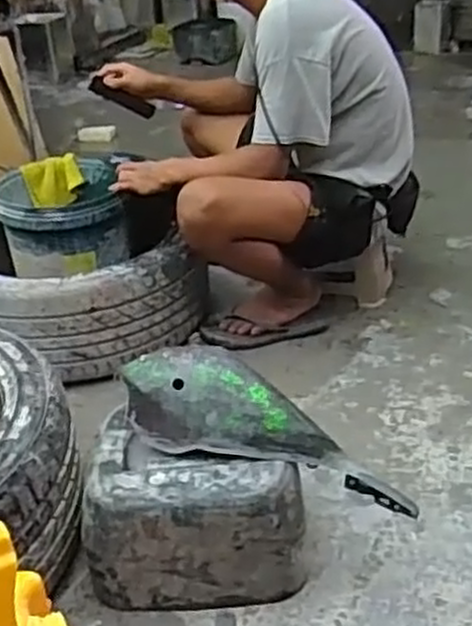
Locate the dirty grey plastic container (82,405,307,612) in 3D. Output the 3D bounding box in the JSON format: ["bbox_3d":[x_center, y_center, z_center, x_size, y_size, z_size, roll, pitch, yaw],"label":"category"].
[{"bbox_3d":[-0.053,0.290,1.150,0.301,0.195,0.207,-1,31,5],"label":"dirty grey plastic container"}]

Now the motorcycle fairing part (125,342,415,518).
[{"bbox_3d":[0.045,0.169,1.117,0.448,0.107,0.129,22,37,8],"label":"motorcycle fairing part"}]

